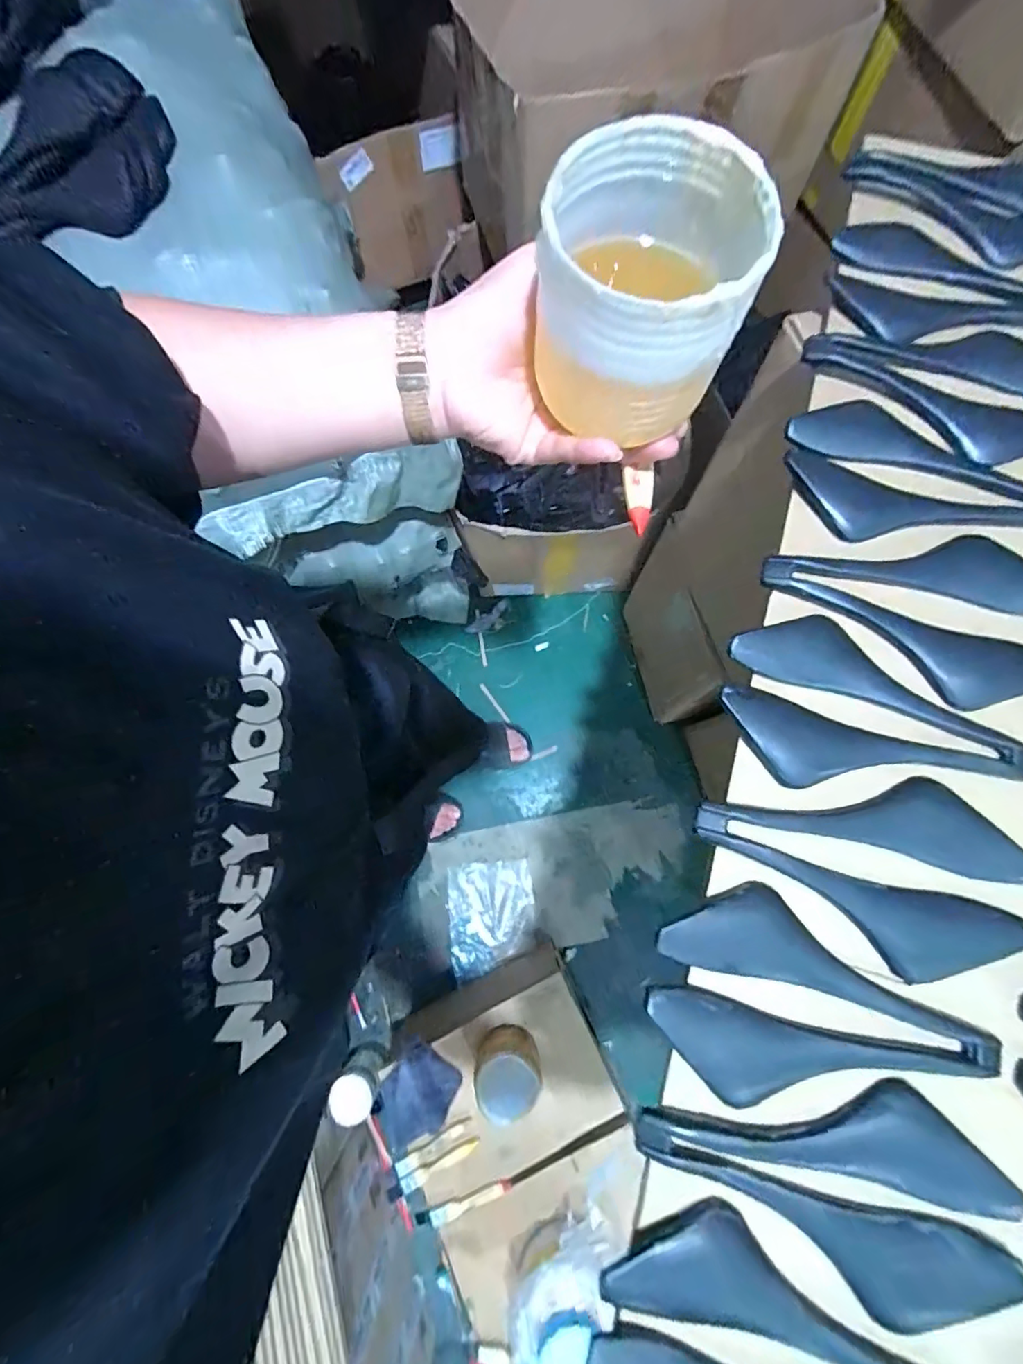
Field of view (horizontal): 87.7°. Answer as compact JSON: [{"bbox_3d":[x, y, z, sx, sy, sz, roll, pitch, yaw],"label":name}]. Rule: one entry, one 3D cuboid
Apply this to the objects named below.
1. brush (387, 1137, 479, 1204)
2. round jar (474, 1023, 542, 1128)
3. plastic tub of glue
[{"bbox_3d":[-0.129,0.796,0.866,0.167,0.011,0.026,-28,78,-5],"label":"brush"},{"bbox_3d":[-0.005,0.623,0.849,0.098,0.118,0.090,0,77,1],"label":"round jar"},{"bbox_3d":[0.058,-0.175,0.246,0.088,0.088,0.083,13,78,3],"label":"plastic tub of glue"}]

